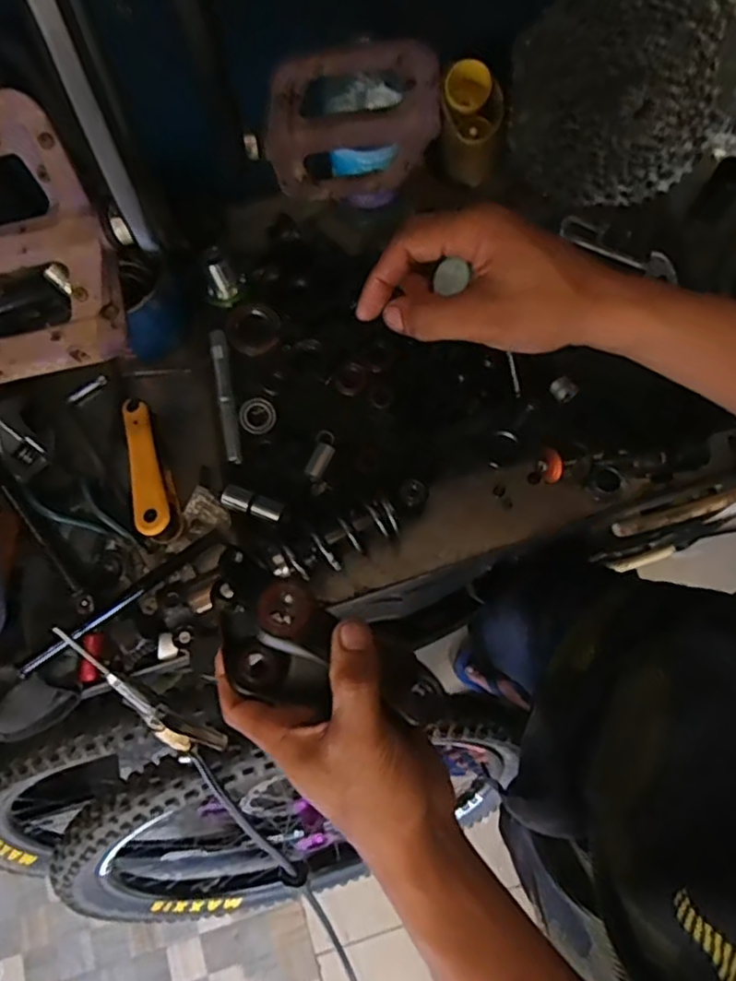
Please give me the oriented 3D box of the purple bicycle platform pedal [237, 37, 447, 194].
[{"bbox_3d":[-0.013,-0.205,0.371,0.108,0.099,0.017,-10,73,0],"label":"purple bicycle platform pedal"}]

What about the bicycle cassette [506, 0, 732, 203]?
[{"bbox_3d":[0.226,-0.349,0.582,0.194,0.191,0.042,-10,40,8],"label":"bicycle cassette"}]

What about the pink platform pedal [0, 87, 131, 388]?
[{"bbox_3d":[-0.158,-0.102,0.280,0.093,0.013,0.109,-13,113,5],"label":"pink platform pedal"}]

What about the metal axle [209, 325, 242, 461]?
[{"bbox_3d":[-0.132,-0.090,0.602,0.013,0.013,0.131,-10,72,-1],"label":"metal axle"}]

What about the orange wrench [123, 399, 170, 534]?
[{"bbox_3d":[-0.189,-0.021,0.568,0.026,0.038,0.128,-14,73,-1],"label":"orange wrench"}]

